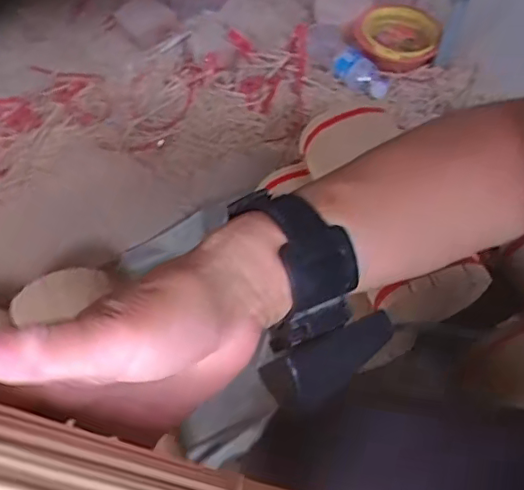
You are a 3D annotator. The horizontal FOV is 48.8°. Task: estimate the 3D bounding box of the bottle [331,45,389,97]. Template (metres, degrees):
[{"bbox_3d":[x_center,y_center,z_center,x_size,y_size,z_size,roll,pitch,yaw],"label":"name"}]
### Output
[{"bbox_3d":[0.205,-0.350,1.208,0.068,0.119,0.072,-36,47,33],"label":"bottle"}]

